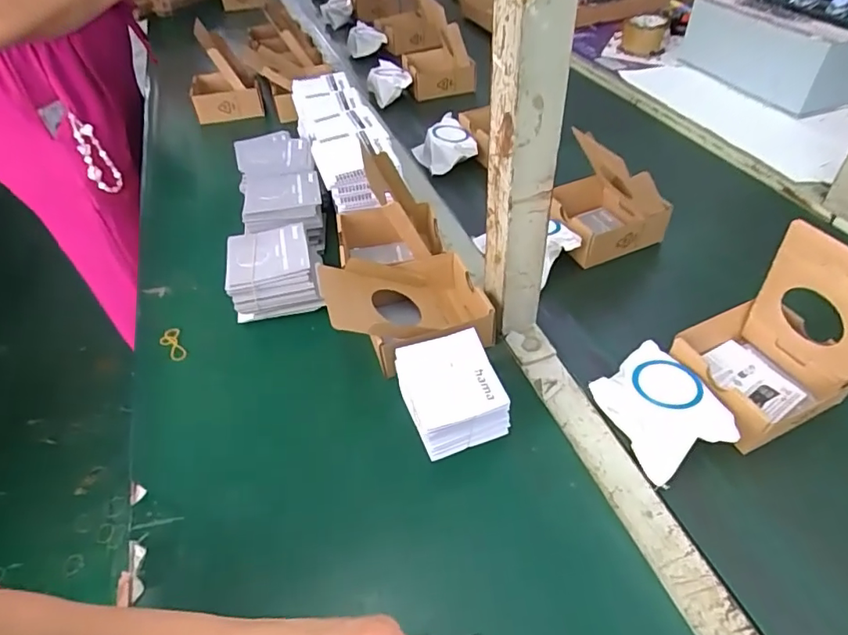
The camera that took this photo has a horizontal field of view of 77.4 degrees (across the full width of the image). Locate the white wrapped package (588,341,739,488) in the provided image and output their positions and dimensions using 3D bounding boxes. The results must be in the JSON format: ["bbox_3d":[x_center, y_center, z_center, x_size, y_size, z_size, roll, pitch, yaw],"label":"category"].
[{"bbox_3d":[0.197,0.071,0.446,0.075,0.027,0.112,-33,55,4],"label":"white wrapped package"}]

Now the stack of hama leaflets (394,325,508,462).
[{"bbox_3d":[0.022,0.064,0.447,0.074,0.064,0.075,-16,47,-11],"label":"stack of hama leaflets"}]

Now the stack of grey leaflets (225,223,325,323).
[{"bbox_3d":[-0.160,-0.048,0.569,0.094,0.052,0.096,-14,46,-9],"label":"stack of grey leaflets"}]

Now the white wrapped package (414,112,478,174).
[{"bbox_3d":[0.029,-0.258,0.798,0.078,0.054,0.093,-15,46,-10],"label":"white wrapped package"}]

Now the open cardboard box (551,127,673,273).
[{"bbox_3d":[0.206,-0.144,0.609,0.123,0.112,0.100,-21,48,-15],"label":"open cardboard box"}]

